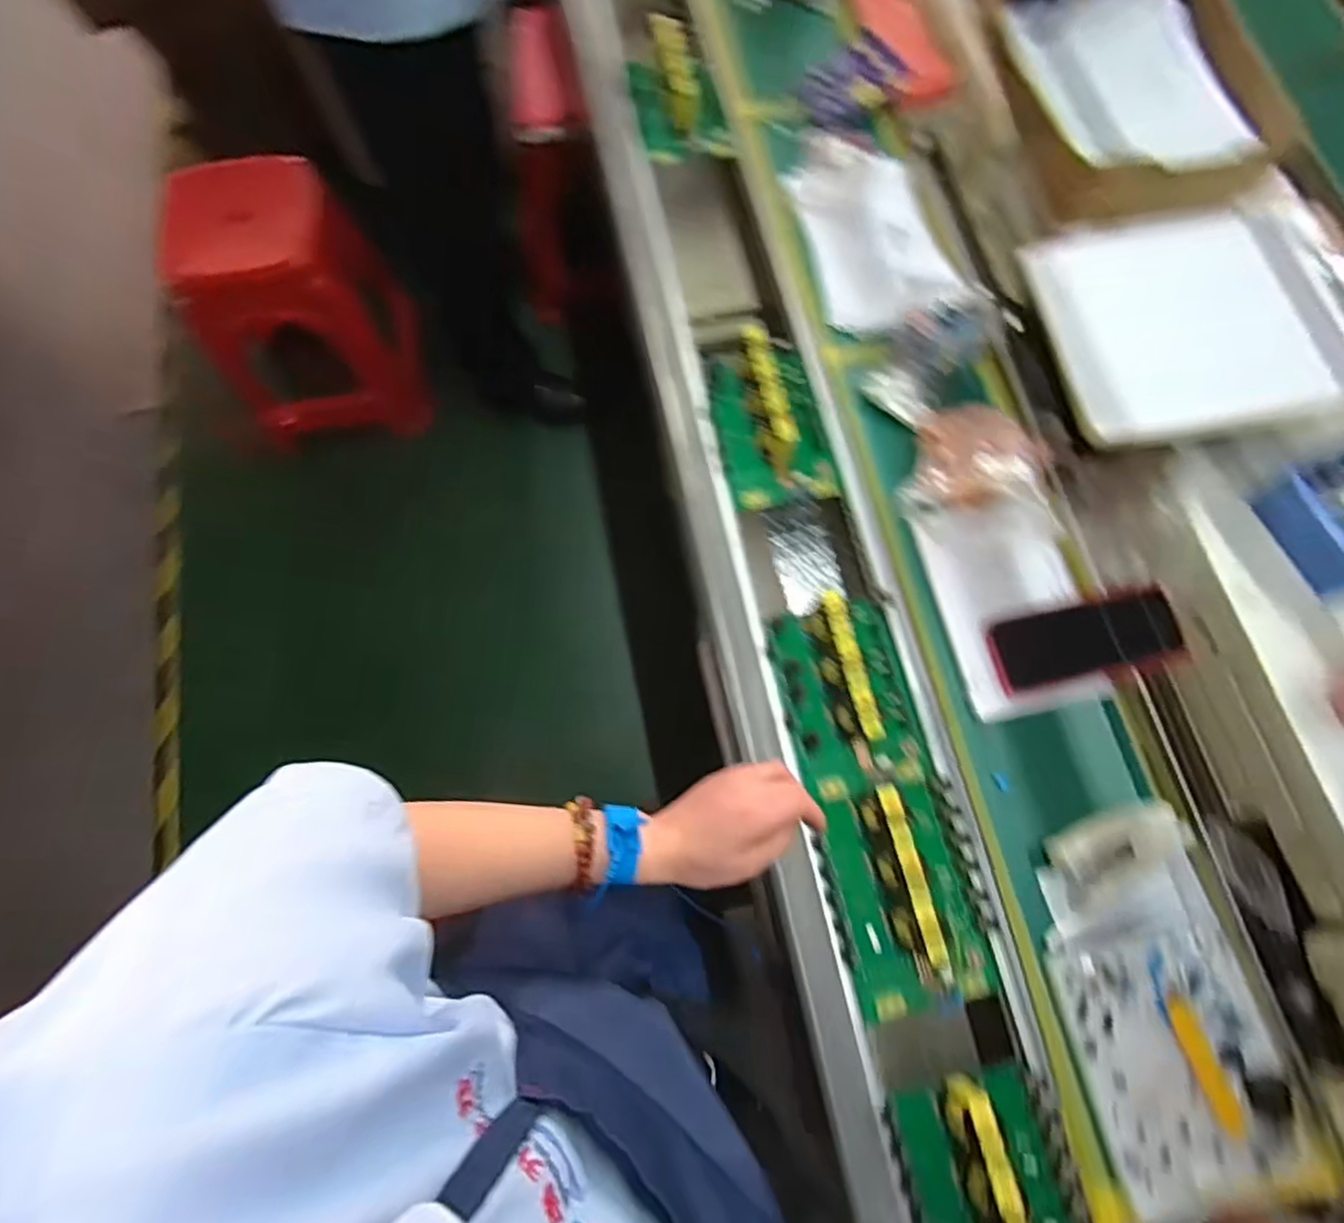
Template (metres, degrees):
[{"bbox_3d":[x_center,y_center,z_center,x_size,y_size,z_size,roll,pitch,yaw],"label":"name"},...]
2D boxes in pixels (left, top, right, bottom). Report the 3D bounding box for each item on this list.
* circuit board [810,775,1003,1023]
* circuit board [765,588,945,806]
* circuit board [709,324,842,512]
[{"bbox_3d":[0.205,0.236,0.577,0.129,0.058,0.195,-12,75,-5],"label":"circuit board"},{"bbox_3d":[0.167,0.074,0.625,0.123,0.054,0.185,-11,74,-4],"label":"circuit board"},{"bbox_3d":[0.104,-0.208,0.706,0.119,0.056,0.184,-11,74,-4],"label":"circuit board"}]

